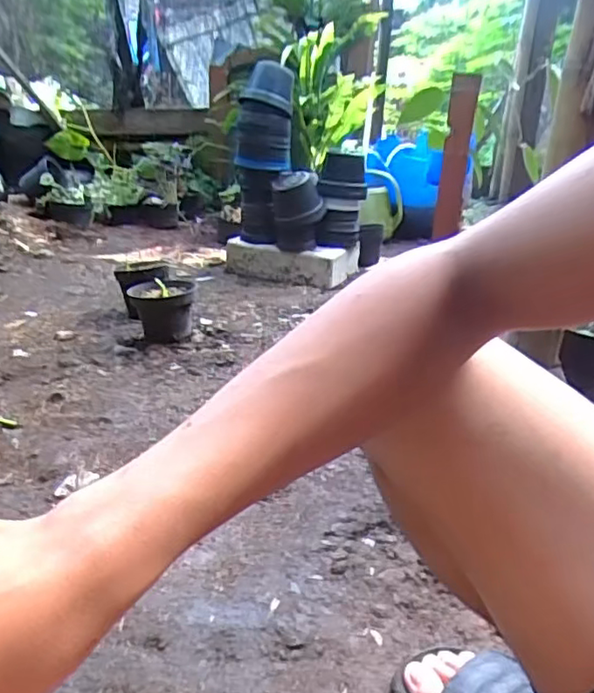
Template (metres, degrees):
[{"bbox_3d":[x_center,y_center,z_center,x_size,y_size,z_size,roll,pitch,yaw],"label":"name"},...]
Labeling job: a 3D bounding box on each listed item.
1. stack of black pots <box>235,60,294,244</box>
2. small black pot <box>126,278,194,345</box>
[{"bbox_3d":[-0.097,-0.559,1.785,0.161,0.467,0.138,7,26,5],"label":"stack of black pots"},{"bbox_3d":[-0.286,-0.078,1.284,0.126,0.104,0.118,0,26,-9],"label":"small black pot"}]

